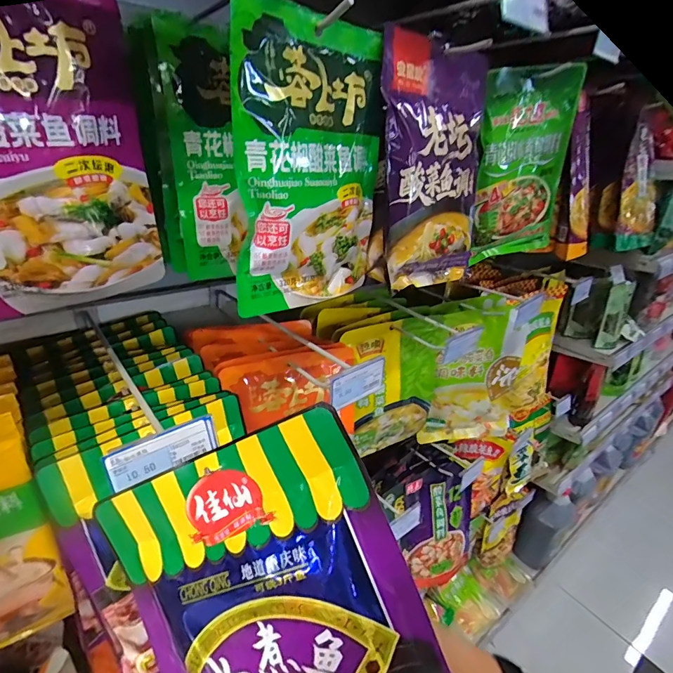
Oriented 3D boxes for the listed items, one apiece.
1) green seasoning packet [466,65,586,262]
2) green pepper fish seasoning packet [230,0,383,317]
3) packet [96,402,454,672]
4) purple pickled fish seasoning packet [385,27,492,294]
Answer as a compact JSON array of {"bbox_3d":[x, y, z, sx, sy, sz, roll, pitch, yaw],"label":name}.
[{"bbox_3d":[0.289,-0.258,0.621,0.210,0.266,0.042,-22,33,-23],"label":"green seasoning packet"},{"bbox_3d":[-0.015,-0.158,0.393,0.030,0.247,0.187,23,33,31],"label":"green pepper fish seasoning packet"},{"bbox_3d":[-0.031,0.184,0.230,0.179,0.243,0.018,-26,-10,15],"label":"packet"},{"bbox_3d":[0.135,-0.204,0.500,0.206,0.270,0.024,-24,29,-38],"label":"purple pickled fish seasoning packet"}]

